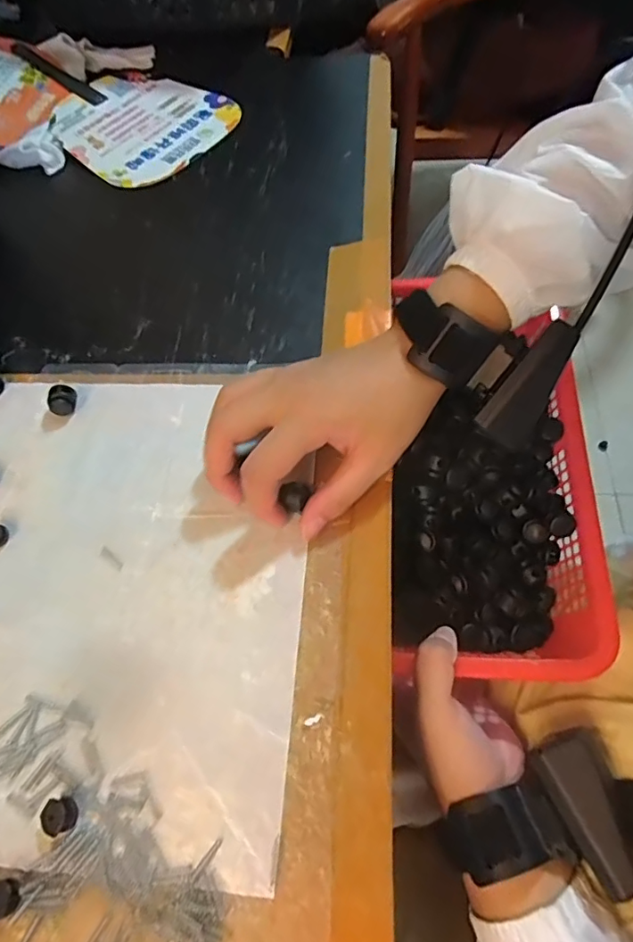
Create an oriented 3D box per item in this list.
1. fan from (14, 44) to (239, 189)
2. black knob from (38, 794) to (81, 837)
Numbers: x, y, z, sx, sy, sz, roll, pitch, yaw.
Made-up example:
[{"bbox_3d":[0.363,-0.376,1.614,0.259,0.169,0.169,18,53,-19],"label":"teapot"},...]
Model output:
[{"bbox_3d":[-0.198,-0.357,0.500,0.238,0.011,0.147,35,70,16],"label":"fan"},{"bbox_3d":[-0.112,0.150,0.224,0.014,0.008,0.013,-3,61,5],"label":"black knob"}]

